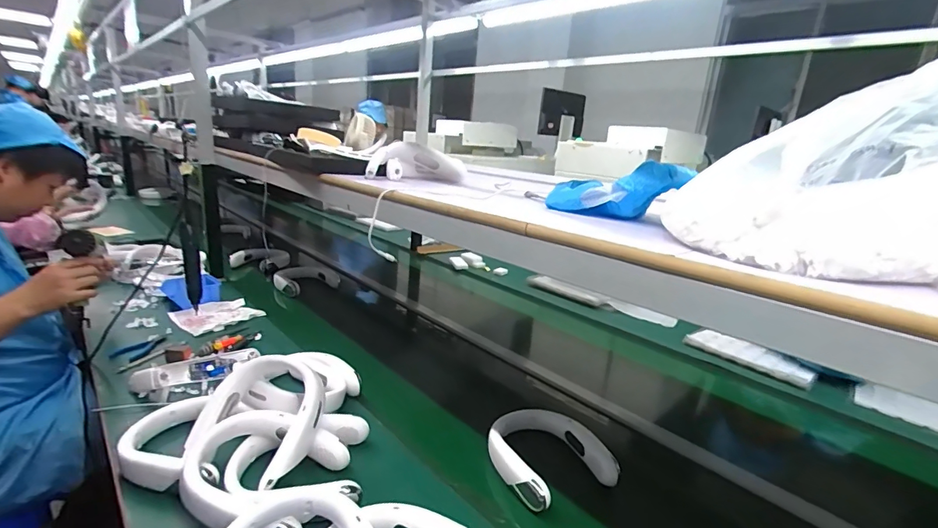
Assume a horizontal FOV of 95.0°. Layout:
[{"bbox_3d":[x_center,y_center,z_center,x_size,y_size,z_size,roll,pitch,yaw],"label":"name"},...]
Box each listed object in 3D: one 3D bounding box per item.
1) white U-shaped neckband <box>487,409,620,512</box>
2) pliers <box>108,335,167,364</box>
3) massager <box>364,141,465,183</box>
[{"bbox_3d":[0.141,0.346,0.801,0.213,0.049,0.199,-5,19,-28],"label":"white U-shaped neckband"},{"bbox_3d":[-0.733,0.191,0.974,0.054,0.015,0.123,9,18,15],"label":"pliers"},{"bbox_3d":[-0.109,-0.220,0.944,0.197,0.076,0.173,5,17,0],"label":"massager"}]

